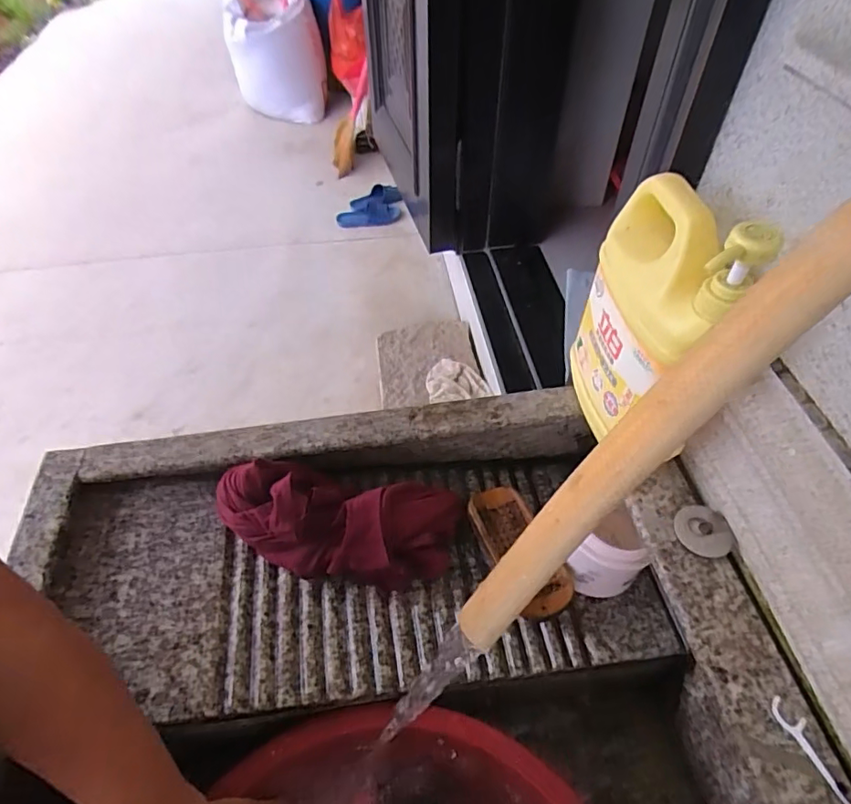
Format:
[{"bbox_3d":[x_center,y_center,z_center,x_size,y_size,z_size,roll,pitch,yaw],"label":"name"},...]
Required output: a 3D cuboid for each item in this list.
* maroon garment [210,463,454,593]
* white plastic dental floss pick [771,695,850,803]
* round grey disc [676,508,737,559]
[{"bbox_3d":[-0.081,0.109,0.504,0.222,0.068,0.093,12,50,-8],"label":"maroon garment"},{"bbox_3d":[0.261,0.233,0.366,0.018,0.004,0.067,-21,53,-16],"label":"white plastic dental floss pick"},{"bbox_3d":[0.235,0.108,0.459,0.044,0.010,0.043,-1,50,1],"label":"round grey disc"}]

